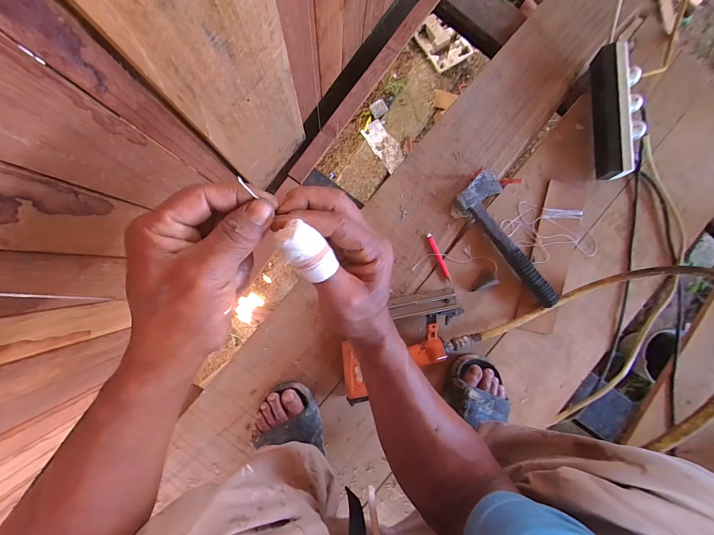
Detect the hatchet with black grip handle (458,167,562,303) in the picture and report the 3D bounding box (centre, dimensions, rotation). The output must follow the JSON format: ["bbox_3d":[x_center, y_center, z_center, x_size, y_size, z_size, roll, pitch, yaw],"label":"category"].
[{"bbox_3d":[0.313,-0.061,0.599,0.095,0.033,0.276,-39,91,-3],"label":"hatchet with black grip handle"}]

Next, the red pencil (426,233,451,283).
[{"bbox_3d":[0.163,-0.020,0.604,0.011,0.005,0.102,-26,91,-4],"label":"red pencil"}]

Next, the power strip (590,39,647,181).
[{"bbox_3d":[0.510,-0.302,0.603,0.070,0.065,0.252,-2,89,-4],"label":"power strip"}]

